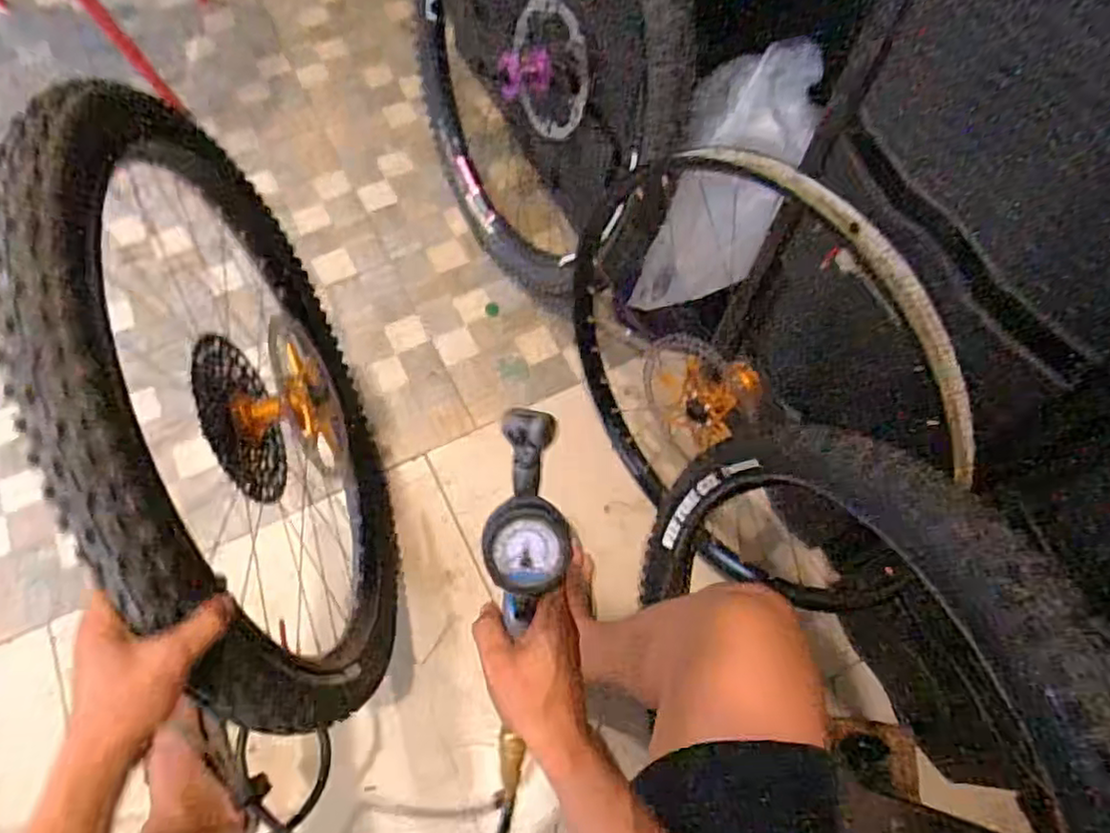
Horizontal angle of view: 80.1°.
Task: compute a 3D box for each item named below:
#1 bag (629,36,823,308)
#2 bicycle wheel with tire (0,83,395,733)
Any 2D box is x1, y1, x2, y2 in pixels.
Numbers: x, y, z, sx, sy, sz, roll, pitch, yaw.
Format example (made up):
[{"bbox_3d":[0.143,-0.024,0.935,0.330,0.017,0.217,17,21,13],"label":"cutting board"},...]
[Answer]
[{"bbox_3d":[0.213,-0.281,0.863,0.153,0.392,0.071,32,37,12],"label":"bag"},{"bbox_3d":[-0.327,-0.002,0.753,0.123,0.681,0.667,-13,66,-9],"label":"bicycle wheel with tire"}]

